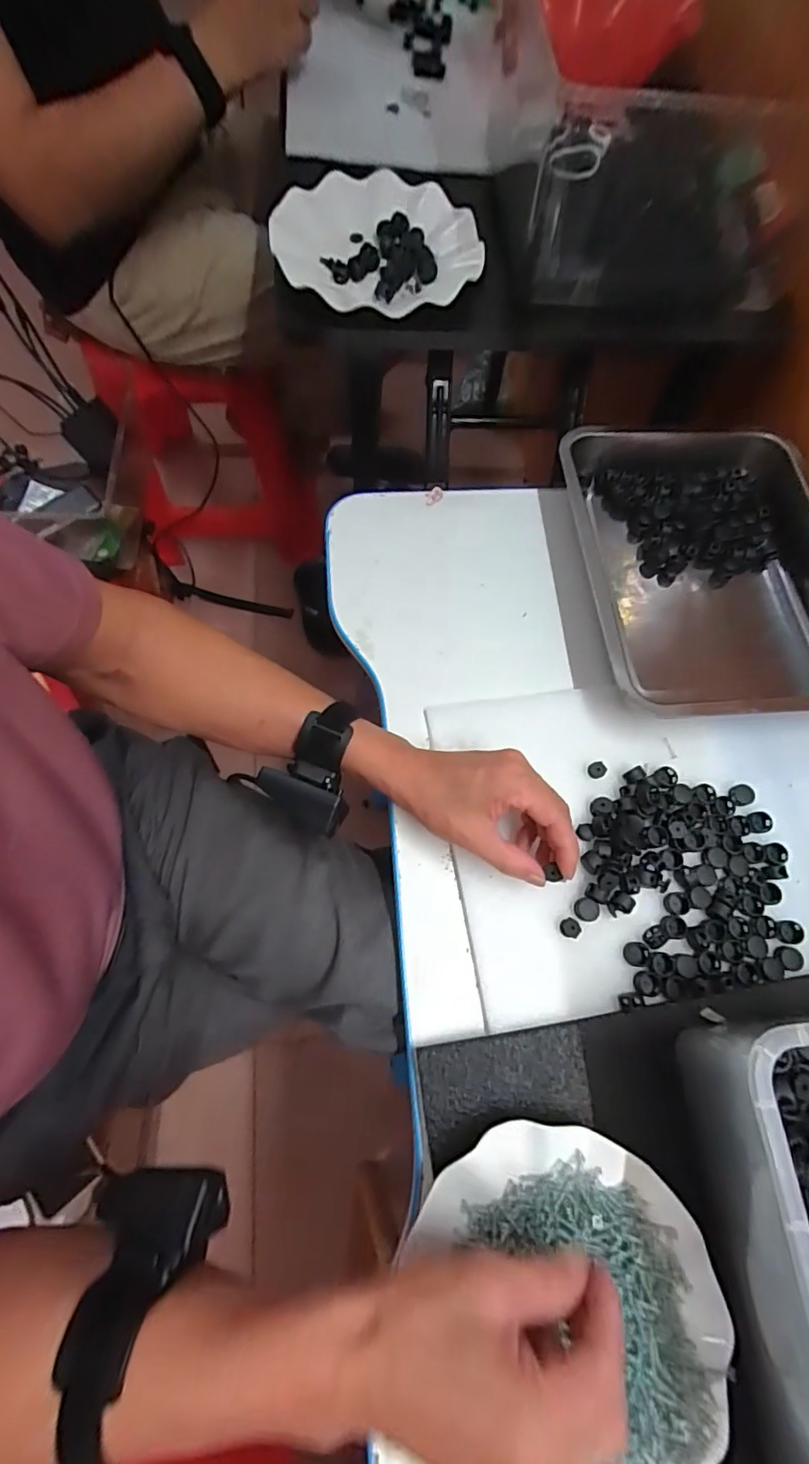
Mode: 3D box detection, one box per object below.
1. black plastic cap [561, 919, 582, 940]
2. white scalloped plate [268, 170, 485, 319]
[{"bbox_3d":[0.123,0.145,0.395,0.014,0.007,0.013,1,71,-2],"label":"black plastic cap"},{"bbox_3d":[-0.025,-0.445,0.484,0.177,0.036,0.184,1,71,-2],"label":"white scalloped plate"}]

